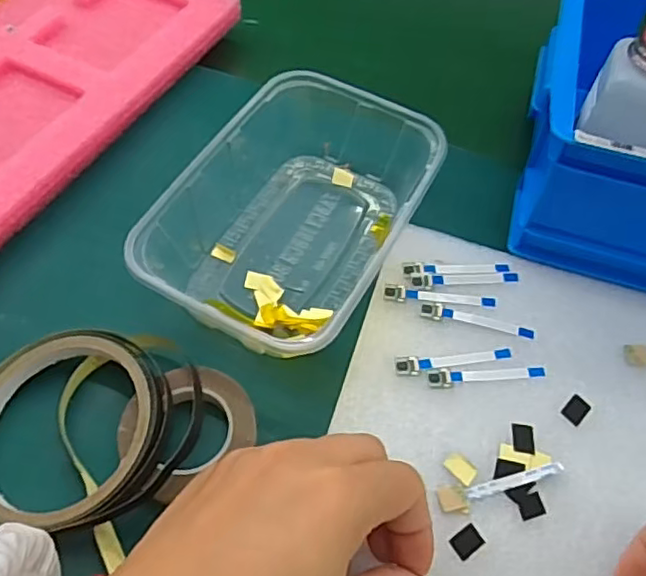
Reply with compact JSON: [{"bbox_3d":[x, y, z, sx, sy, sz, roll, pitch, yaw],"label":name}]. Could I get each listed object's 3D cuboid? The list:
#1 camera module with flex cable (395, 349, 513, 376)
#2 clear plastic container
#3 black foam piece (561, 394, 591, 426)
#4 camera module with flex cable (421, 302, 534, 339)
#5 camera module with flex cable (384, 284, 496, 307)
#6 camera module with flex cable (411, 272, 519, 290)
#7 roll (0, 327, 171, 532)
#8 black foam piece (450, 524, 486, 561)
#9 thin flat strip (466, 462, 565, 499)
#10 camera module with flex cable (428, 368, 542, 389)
[{"bbox_3d":[0.067,0.037,0.313,0.060,0.004,0.010,-4,58,-7],"label":"camera module with flex cable"},{"bbox_3d":[-0.014,-0.040,0.343,0.116,0.053,0.169,25,59,11],"label":"clear plastic container"},{"bbox_3d":[0.124,0.059,0.301,0.010,0.004,0.015,40,63,20],"label":"black foam piece"},{"bbox_3d":[0.082,0.017,0.327,0.059,0.004,0.009,14,57,5],"label":"camera module with flex cable"},{"bbox_3d":[0.063,0.005,0.333,0.059,0.004,0.009,8,57,1],"label":"camera module with flex cable"},{"bbox_3d":[0.078,-0.005,0.340,0.059,0.004,0.009,-2,57,-6],"label":"camera module with flex cable"},{"bbox_3d":[-0.119,0.064,0.285,0.094,0.028,0.089,2,57,-3],"label":"roll"},{"bbox_3d":[0.062,0.108,0.265,0.014,0.004,0.010,-30,64,-21],"label":"black foam piece"},{"bbox_3d":[0.088,0.087,0.280,0.047,0.004,0.006,-11,59,-11],"label":"thin flat strip"},{"bbox_3d":[0.083,0.044,0.309,0.059,0.004,0.010,0,57,-4],"label":"camera module with flex cable"}]

